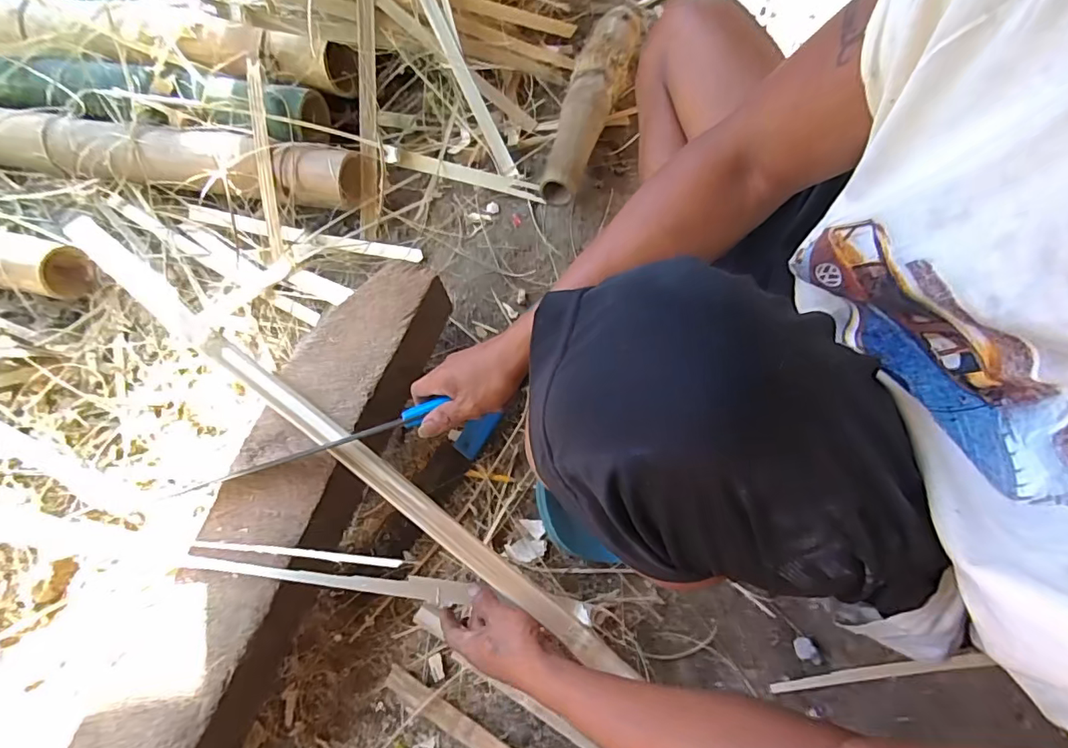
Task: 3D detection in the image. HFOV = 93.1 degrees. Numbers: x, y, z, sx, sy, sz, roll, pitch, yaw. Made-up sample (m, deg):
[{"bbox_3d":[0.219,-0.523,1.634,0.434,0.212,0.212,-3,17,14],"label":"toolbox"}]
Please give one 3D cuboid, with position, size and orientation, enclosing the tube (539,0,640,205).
[{"bbox_3d":[0.105,-0.461,0.846,0.086,0.089,0.440,13,69,5],"label":"tube"}]

